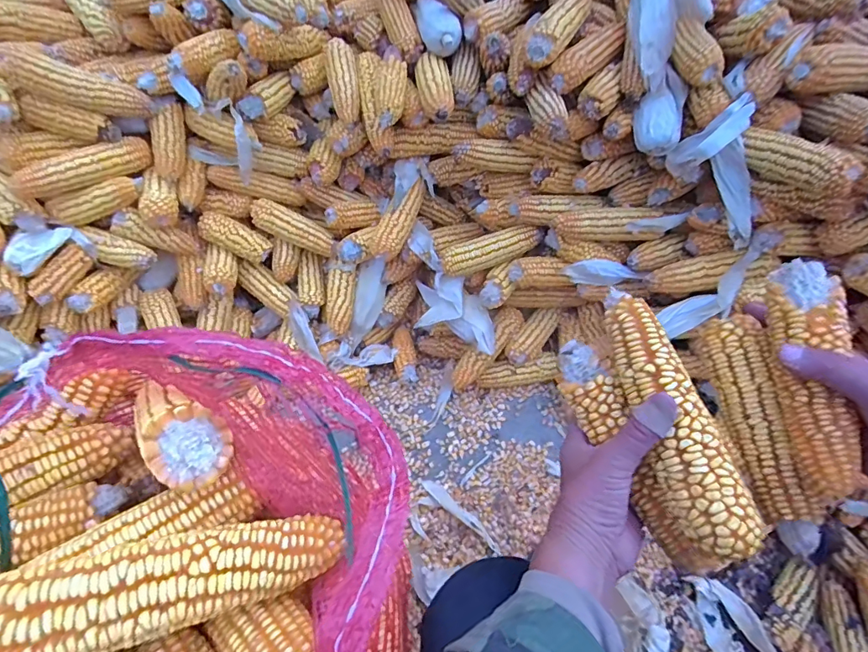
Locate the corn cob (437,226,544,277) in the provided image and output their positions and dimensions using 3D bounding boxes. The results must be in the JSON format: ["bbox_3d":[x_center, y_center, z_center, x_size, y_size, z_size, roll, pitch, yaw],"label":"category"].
[{"bbox_3d":[0.094,-0.124,0.809,0.169,0.039,0.045,-17,59,10],"label":"corn cob"}]

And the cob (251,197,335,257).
[{"bbox_3d":[-0.236,-0.165,0.828,0.148,0.041,0.040,27,60,-16],"label":"cob"}]

